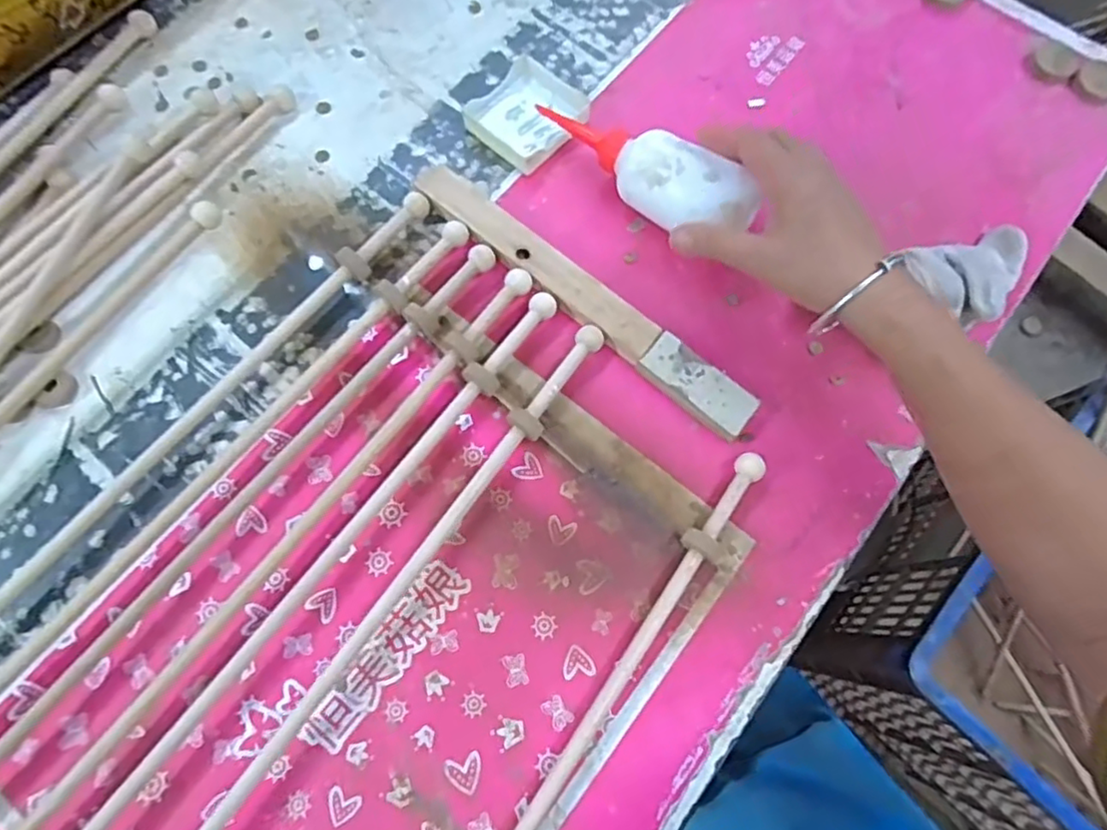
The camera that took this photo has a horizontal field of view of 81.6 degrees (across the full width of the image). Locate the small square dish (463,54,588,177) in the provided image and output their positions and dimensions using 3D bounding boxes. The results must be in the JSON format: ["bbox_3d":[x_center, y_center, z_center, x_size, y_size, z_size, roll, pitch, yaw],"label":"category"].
[{"bbox_3d":[-0.018,-0.236,0.504,0.075,0.016,0.085,39,76,9],"label":"small square dish"}]

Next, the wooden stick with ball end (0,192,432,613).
[{"bbox_3d":[-0.295,0.065,0.402,0.023,0.021,0.615,39,76,9],"label":"wooden stick with ball end"}]

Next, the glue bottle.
[{"bbox_3d":[0.059,-0.175,0.459,0.173,0.040,0.046,37,75,25],"label":"glue bottle"}]

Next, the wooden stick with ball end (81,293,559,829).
[{"bbox_3d":[-0.215,0.181,0.366,0.017,0.028,0.697,37,76,8],"label":"wooden stick with ball end"}]

